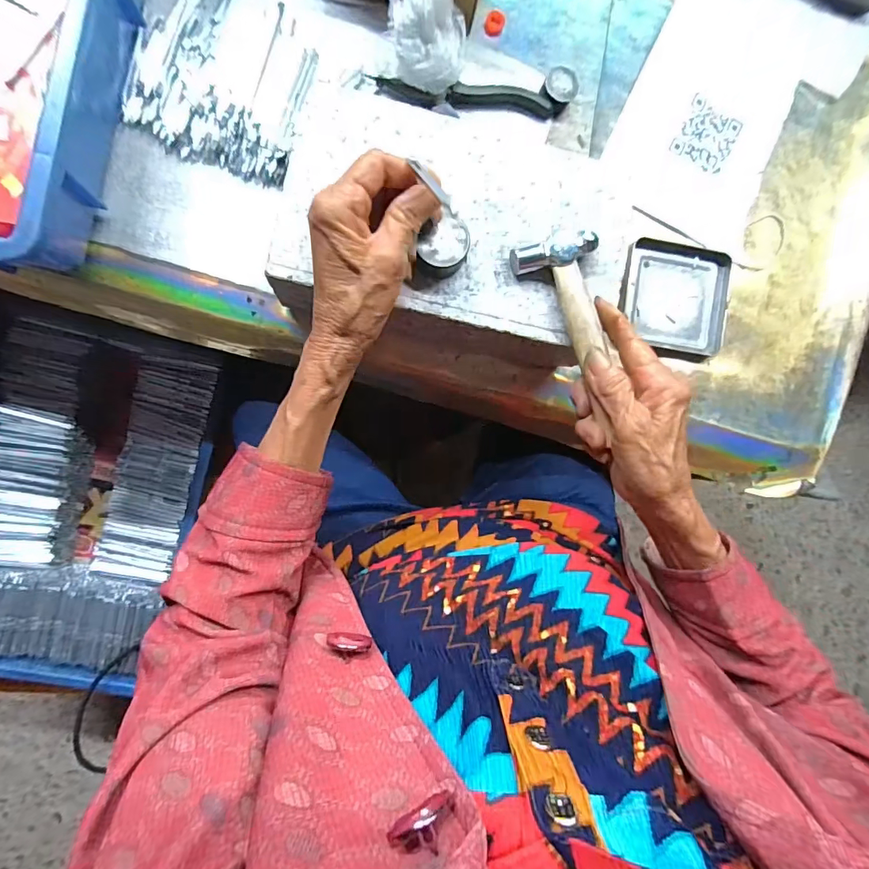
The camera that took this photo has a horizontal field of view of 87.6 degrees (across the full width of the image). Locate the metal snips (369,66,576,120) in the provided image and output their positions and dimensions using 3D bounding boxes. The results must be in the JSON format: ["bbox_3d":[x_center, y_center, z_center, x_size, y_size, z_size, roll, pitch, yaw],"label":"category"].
[{"bbox_3d":[0.039,-0.295,0.388,0.175,0.018,0.032,-5,89,-6],"label":"metal snips"}]

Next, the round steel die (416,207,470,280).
[{"bbox_3d":[0.005,-0.124,0.306,0.035,0.025,0.030,-40,93,-5],"label":"round steel die"}]

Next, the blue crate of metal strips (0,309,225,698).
[{"bbox_3d":[-0.432,0.085,0.564,0.284,0.097,0.425,13,87,-5],"label":"blue crate of metal strips"}]

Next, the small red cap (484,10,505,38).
[{"bbox_3d":[0.054,-0.366,0.404,0.016,0.009,0.016,0,89,-6],"label":"small red cap"}]

